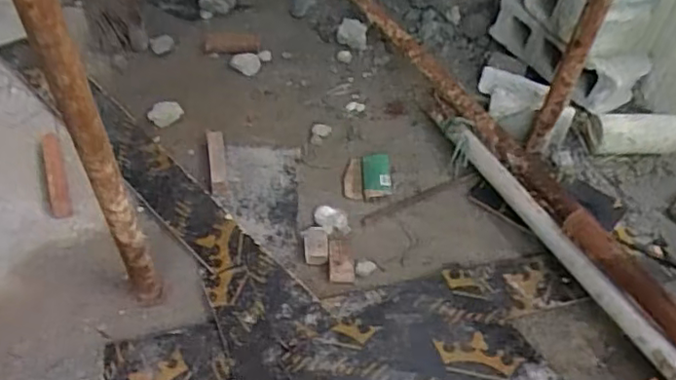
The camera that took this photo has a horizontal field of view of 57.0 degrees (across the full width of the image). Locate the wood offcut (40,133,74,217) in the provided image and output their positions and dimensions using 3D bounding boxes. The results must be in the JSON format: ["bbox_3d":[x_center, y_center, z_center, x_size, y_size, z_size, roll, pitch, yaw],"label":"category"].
[{"bbox_3d":[-0.635,-0.041,1.399,0.045,0.026,0.241,-15,53,-16],"label":"wood offcut"}]

